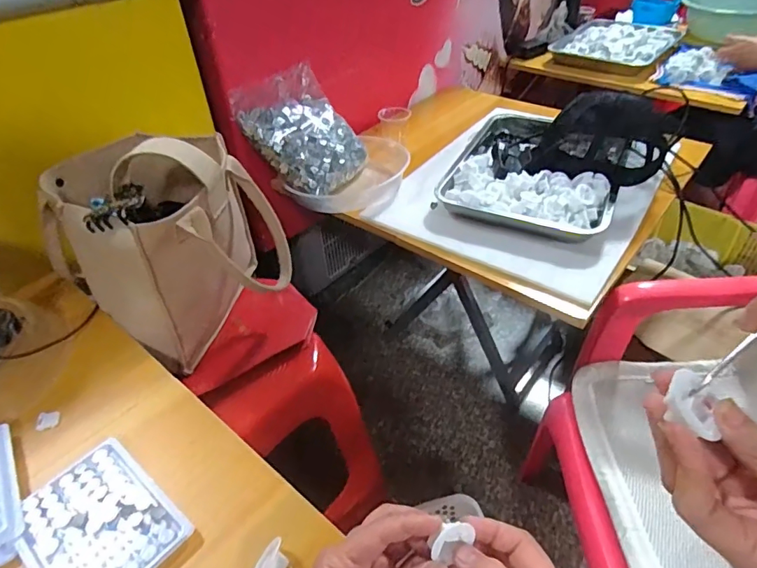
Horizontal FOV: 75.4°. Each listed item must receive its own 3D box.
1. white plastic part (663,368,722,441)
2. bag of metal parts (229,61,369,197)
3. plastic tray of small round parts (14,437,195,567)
[{"bbox_3d":[0.146,0.056,0.230,0.024,0.012,0.026,39,60,-8],"label":"white plastic part"},{"bbox_3d":[-0.126,-0.263,0.849,0.177,0.038,0.220,-40,90,-31],"label":"bag of metal parts"},{"bbox_3d":[-0.227,0.193,0.391,0.127,0.011,0.100,27,50,30],"label":"plastic tray of small round parts"}]

